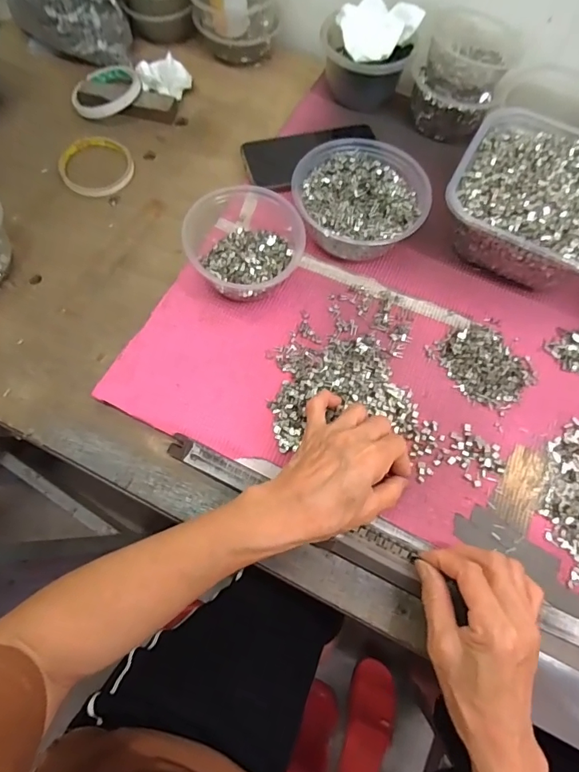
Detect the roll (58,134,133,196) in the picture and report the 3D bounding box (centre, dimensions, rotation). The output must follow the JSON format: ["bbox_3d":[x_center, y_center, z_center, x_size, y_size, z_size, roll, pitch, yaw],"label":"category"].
[{"bbox_3d":[-0.227,-0.261,0.536,0.082,0.007,0.089,1,69,-1],"label":"roll"}]

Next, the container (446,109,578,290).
[{"bbox_3d":[0.253,-0.185,0.472,0.168,0.080,0.171,28,70,9],"label":"container"}]

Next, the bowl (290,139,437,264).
[{"bbox_3d":[0.071,-0.190,0.482,0.131,0.057,0.128,1,69,-1],"label":"bowl"}]

